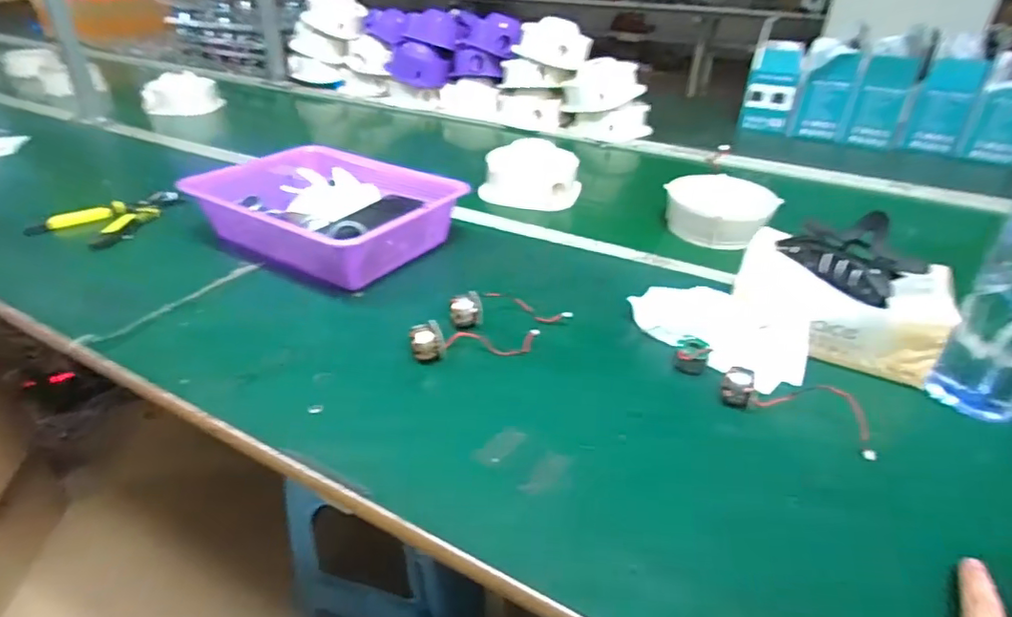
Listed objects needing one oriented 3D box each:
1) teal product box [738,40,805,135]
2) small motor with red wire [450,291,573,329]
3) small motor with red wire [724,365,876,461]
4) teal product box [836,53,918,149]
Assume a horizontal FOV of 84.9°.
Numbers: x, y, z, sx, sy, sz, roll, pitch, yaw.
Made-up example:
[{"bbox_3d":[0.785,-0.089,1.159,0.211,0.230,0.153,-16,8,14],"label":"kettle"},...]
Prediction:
[{"bbox_3d":[0.529,-0.443,1.104,0.092,0.148,0.131,14,36,17],"label":"teal product box"},{"bbox_3d":[0.003,-0.008,0.516,0.108,0.024,0.049,-2,35,-7],"label":"small motor with red wire"},{"bbox_3d":[0.214,0.070,0.404,0.107,0.033,0.023,21,38,25],"label":"small motor with red wire"},{"bbox_3d":[0.677,-0.376,1.007,0.092,0.146,0.066,20,38,24],"label":"teal product box"}]

